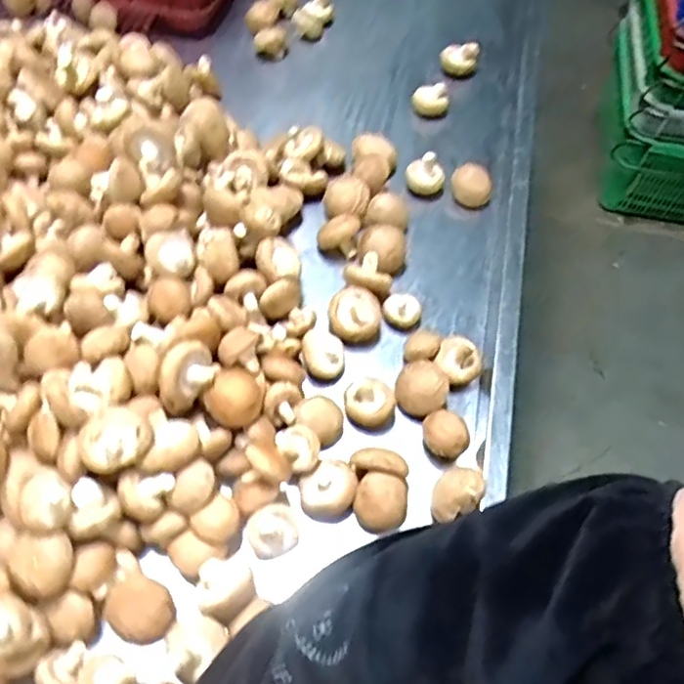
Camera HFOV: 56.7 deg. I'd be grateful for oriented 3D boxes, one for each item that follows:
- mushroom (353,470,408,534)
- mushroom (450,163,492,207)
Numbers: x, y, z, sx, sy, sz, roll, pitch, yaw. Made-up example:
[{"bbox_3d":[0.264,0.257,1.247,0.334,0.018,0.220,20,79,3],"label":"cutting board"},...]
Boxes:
[{"bbox_3d":[0.034,0.141,0.554,0.046,0.030,0.045,1,57,-2],"label":"mushroom"},{"bbox_3d":[0.161,-0.196,0.784,0.052,0.036,0.041,16,57,7],"label":"mushroom"}]

